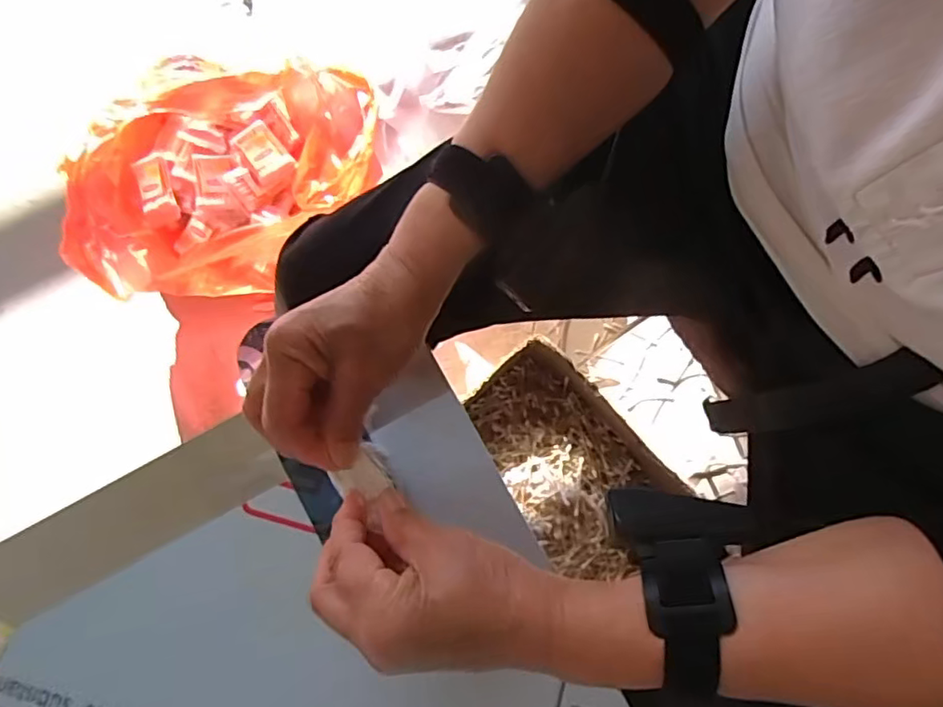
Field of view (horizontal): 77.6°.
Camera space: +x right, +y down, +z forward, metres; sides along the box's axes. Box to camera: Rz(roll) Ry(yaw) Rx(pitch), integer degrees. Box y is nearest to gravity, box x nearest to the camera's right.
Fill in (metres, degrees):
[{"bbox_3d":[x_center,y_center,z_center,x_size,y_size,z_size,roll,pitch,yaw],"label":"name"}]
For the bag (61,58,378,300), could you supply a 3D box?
[{"bbox_3d":[-0.315,-0.246,0.784,0.395,0.166,0.281,-12,80,-2],"label":"bag"}]

